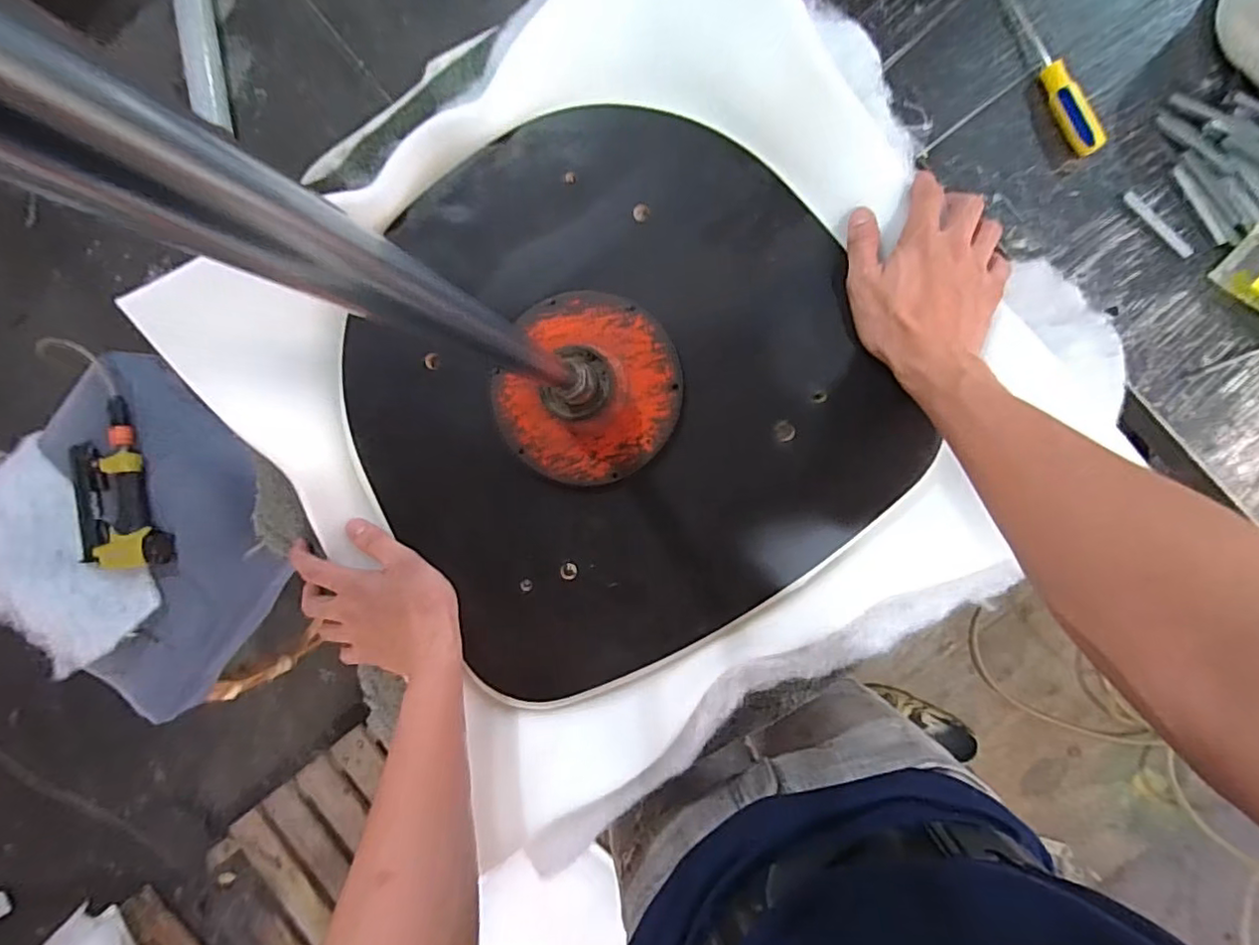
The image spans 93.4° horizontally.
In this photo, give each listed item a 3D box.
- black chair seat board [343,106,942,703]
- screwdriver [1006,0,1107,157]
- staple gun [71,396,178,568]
[{"bbox_3d":[-0.022,-0.062,0.457,0.386,0.033,0.401,-33,89,8],"label":"black chair seat board"},{"bbox_3d":[0.479,-0.513,0.697,0.027,0.031,0.302,-24,90,8],"label":"screwdriver"},{"bbox_3d":[-0.776,0.024,0.886,0.128,0.047,0.256,-14,92,8],"label":"staple gun"}]

